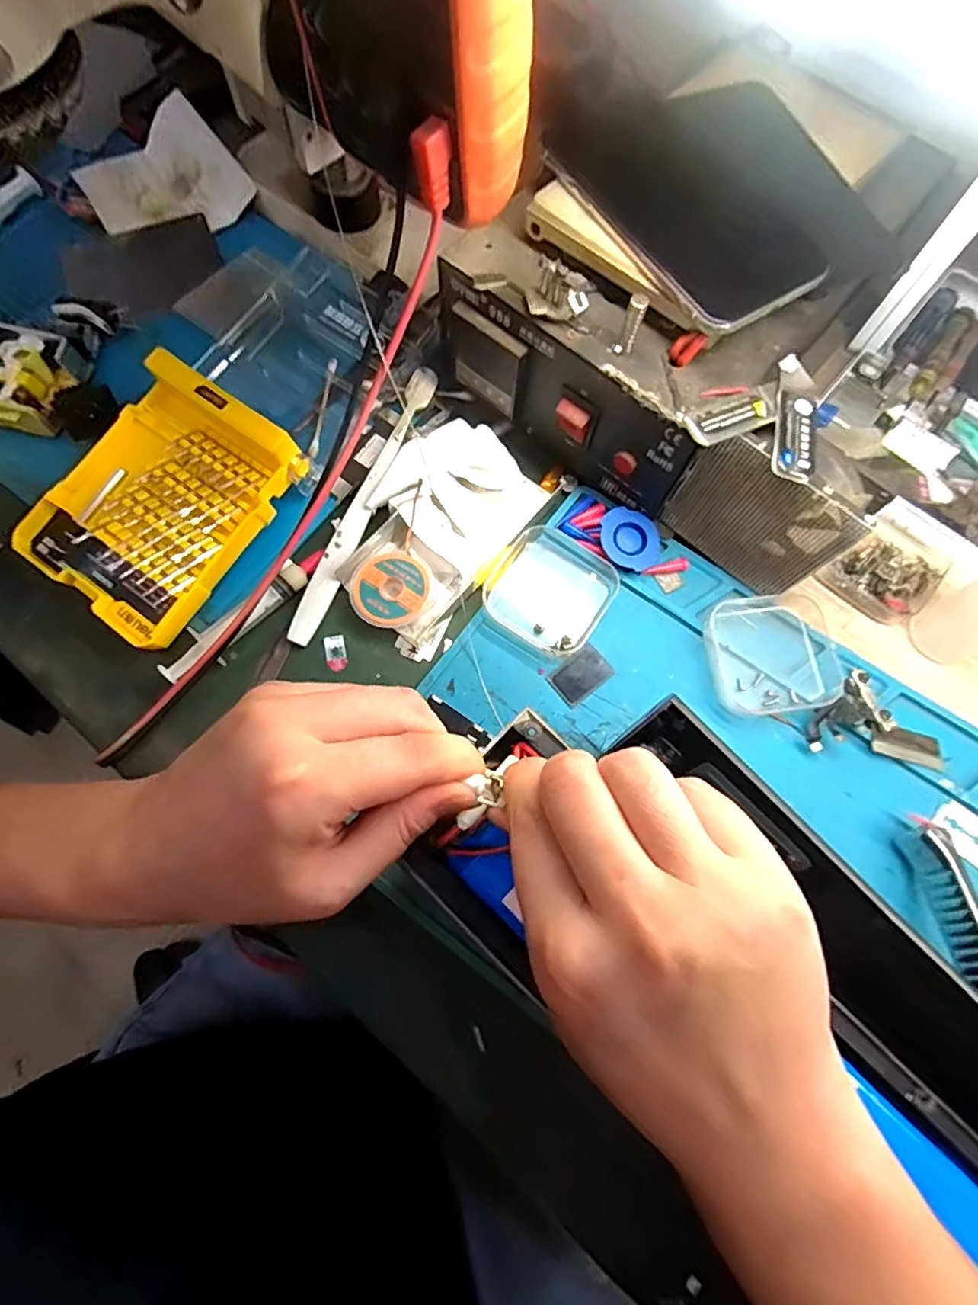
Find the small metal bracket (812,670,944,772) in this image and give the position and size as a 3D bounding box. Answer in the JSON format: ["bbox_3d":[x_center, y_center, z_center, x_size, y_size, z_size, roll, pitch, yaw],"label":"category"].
[{"bbox_3d":[0.206,0.034,0.293,0.069,0.008,0.046,10,72,2],"label":"small metal bracket"}]

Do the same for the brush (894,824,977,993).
[{"bbox_3d":[0.214,0.123,0.247,0.011,0.020,0.101,-3,56,-3],"label":"brush"}]

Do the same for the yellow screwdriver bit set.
[{"bbox_3d":[-0.180,-0.083,0.299,0.105,0.039,0.131,35,75,10],"label":"yellow screwdriver bit set"}]

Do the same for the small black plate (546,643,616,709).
[{"bbox_3d":[0.050,0.012,0.300,0.032,0.004,0.022,-39,77,-12],"label":"small black plate"}]

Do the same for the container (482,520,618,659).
[{"bbox_3d":[0.036,-0.037,0.311,0.063,0.014,0.065,34,75,9],"label":"container"}]

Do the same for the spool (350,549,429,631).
[{"bbox_3d":[-0.055,-0.035,0.306,0.043,0.006,0.043,0,72,-1],"label":"spool"}]

